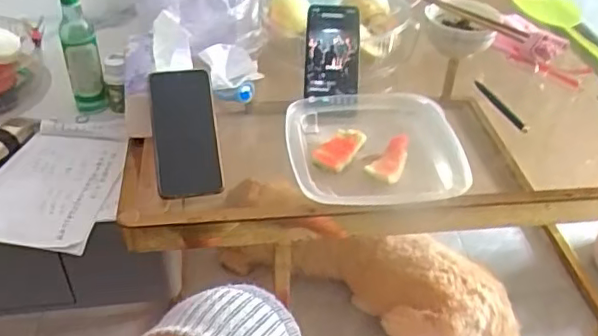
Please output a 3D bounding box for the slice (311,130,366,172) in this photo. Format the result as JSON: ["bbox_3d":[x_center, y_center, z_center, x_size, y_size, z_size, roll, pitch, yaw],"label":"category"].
[{"bbox_3d":[0.050,-0.024,0.735,0.042,0.020,0.074,23,44,23],"label":"slice"}]

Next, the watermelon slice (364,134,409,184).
[{"bbox_3d":[0.114,-0.014,0.715,0.040,0.022,0.074,18,43,18],"label":"watermelon slice"}]

